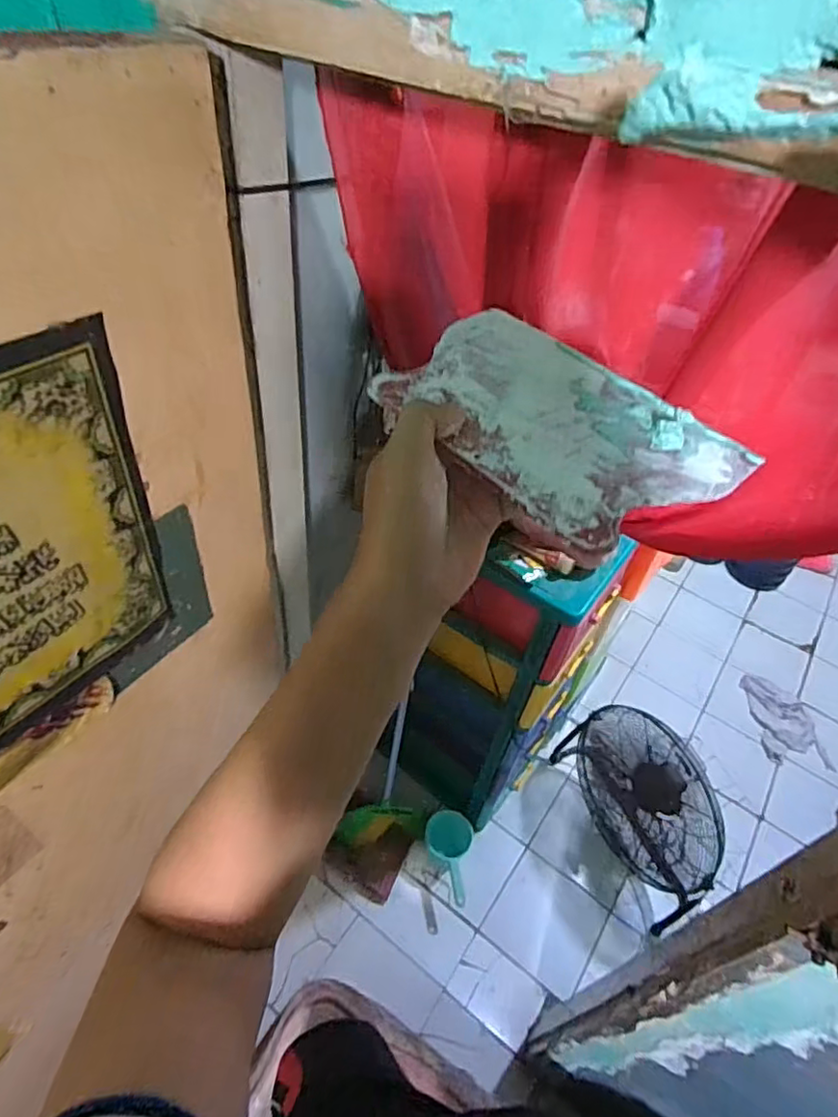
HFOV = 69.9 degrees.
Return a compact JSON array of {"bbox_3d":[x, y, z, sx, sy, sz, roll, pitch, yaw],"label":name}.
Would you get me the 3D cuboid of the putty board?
[{"bbox_3d":[0.078,-0.080,0.357,0.196,0.010,0.148,39,55,25],"label":"putty board"}]

